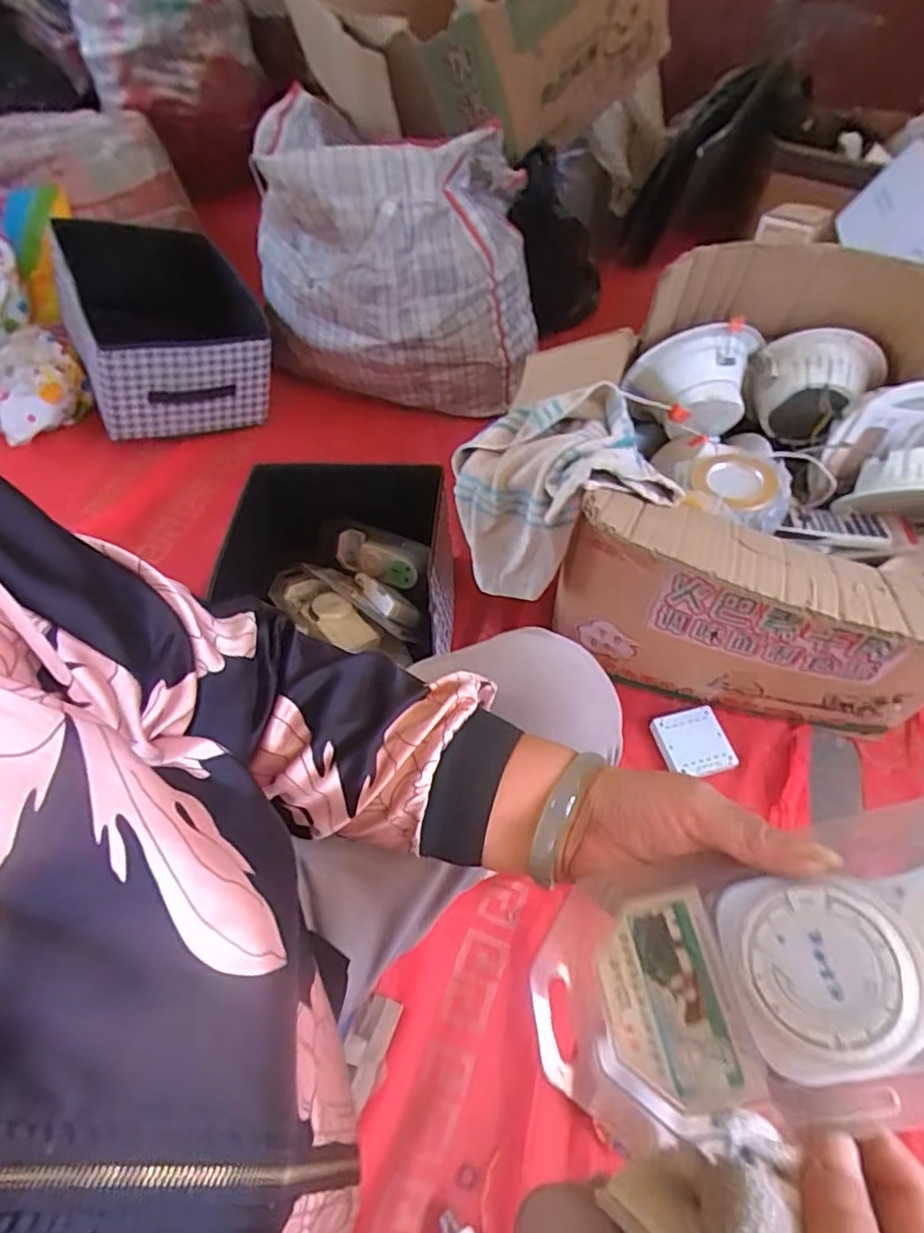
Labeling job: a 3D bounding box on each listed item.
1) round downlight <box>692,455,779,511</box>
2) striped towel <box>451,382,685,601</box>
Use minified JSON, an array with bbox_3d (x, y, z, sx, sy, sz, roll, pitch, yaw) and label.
[{"bbox_3d":[0.304,-0.153,0.719,0.083,0.023,0.093,-2,55,-1],"label":"round downlight"},{"bbox_3d":[0.095,-0.146,0.721,0.195,0.192,0.208,-6,55,-3],"label":"striped towel"}]

